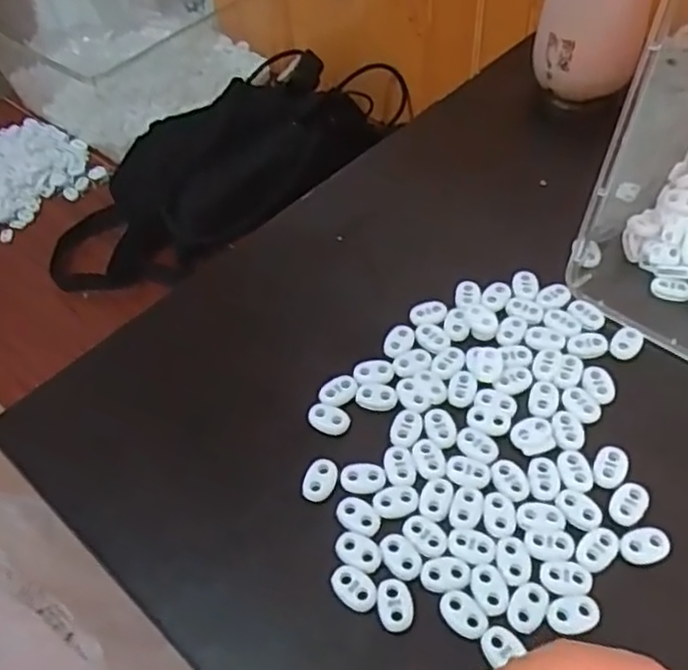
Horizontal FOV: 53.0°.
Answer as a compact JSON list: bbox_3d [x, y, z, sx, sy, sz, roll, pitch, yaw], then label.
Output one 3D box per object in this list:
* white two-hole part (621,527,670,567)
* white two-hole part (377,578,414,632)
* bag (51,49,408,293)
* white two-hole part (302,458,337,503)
[{"bbox_3d":[0.139,0.097,0.319,0.023,0.004,0.016,-17,52,-9],"label":"white two-hole part"},{"bbox_3d":[0.023,0.119,0.307,0.015,0.004,0.022,-8,51,-1],"label":"white two-hole part"},{"bbox_3d":[-0.127,-0.200,0.783,0.454,0.103,0.167,-33,56,-20],"label":"bag"},{"bbox_3d":[-0.012,0.072,0.347,0.015,0.004,0.022,11,53,13],"label":"white two-hole part"}]

